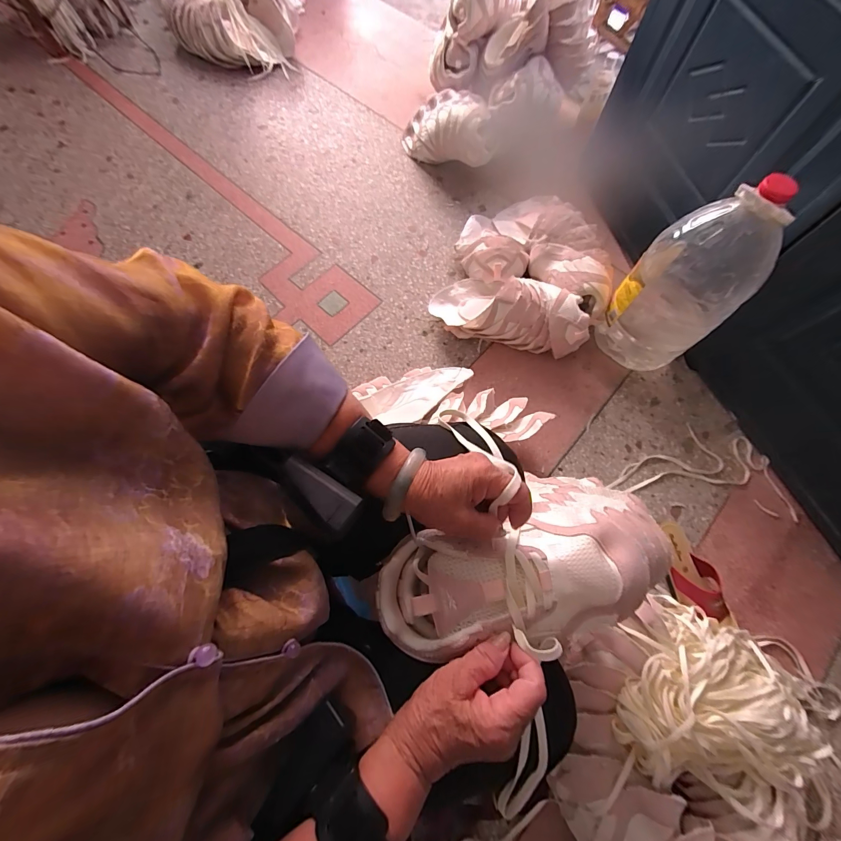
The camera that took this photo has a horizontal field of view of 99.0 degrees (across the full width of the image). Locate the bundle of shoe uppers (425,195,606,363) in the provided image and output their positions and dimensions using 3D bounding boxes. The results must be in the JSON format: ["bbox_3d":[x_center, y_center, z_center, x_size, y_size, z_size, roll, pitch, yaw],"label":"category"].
[{"bbox_3d":[0.271,-0.393,0.911,0.373,0.137,0.469,20,73,6],"label":"bundle of shoe uppers"}]

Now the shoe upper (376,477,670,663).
[{"bbox_3d":[0.086,0.141,0.329,0.250,0.061,0.117,-18,73,1],"label":"shoe upper"}]

